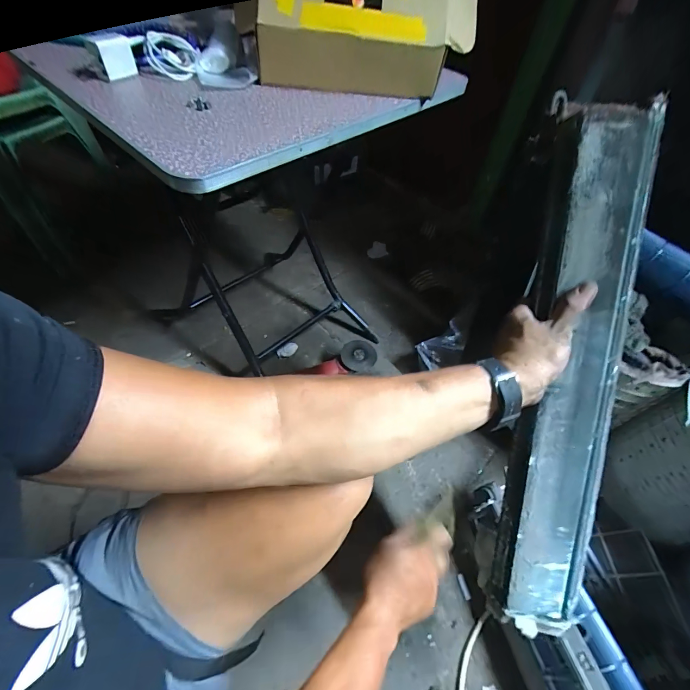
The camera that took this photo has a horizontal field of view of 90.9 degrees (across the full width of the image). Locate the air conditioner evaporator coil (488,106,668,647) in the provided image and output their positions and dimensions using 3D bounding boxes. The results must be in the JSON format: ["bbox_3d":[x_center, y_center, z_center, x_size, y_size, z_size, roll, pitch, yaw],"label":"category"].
[{"bbox_3d":[0.252,0.057,0.397,0.109,0.593,0.046,4,9,-3],"label":"air conditioner evaporator coil"}]

